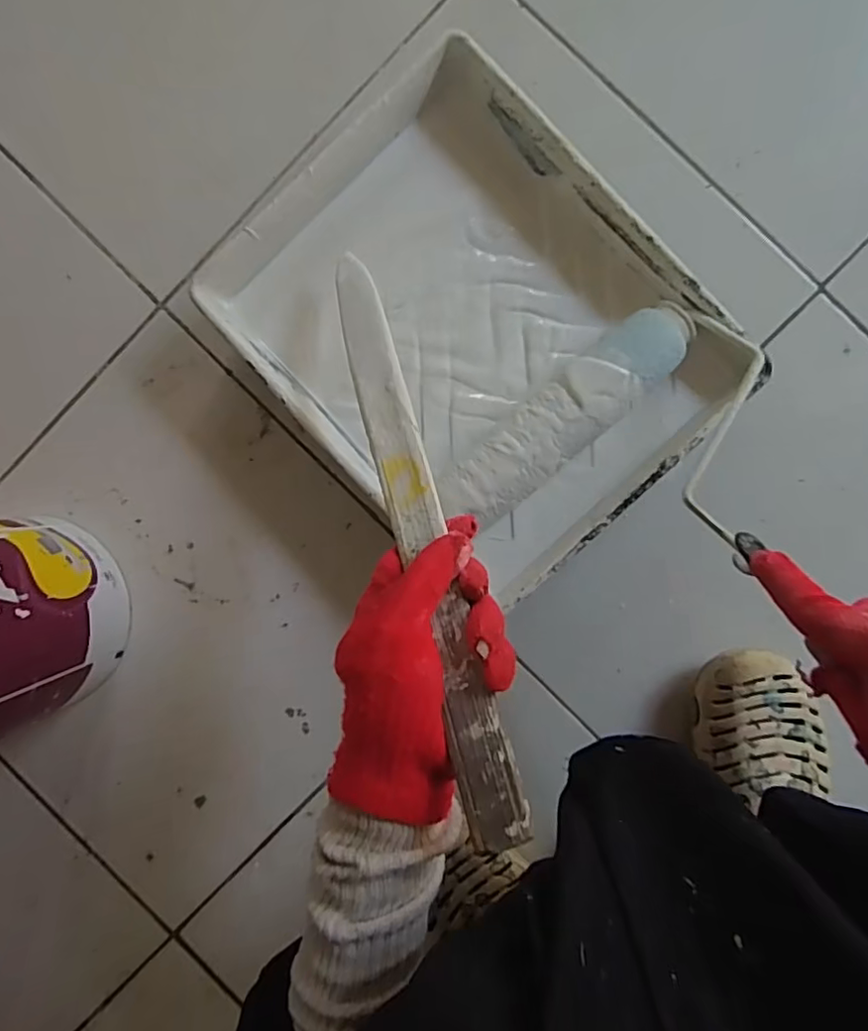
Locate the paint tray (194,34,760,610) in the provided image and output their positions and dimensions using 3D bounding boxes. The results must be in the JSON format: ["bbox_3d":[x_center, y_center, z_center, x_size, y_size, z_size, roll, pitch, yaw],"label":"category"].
[{"bbox_3d":[0.029,-0.137,0.465,0.287,0.070,0.356,-42,89,4],"label":"paint tray"}]

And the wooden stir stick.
[{"bbox_3d":[-0.016,-0.024,0.337,0.030,0.009,0.384,-18,61,4],"label":"wooden stir stick"}]

